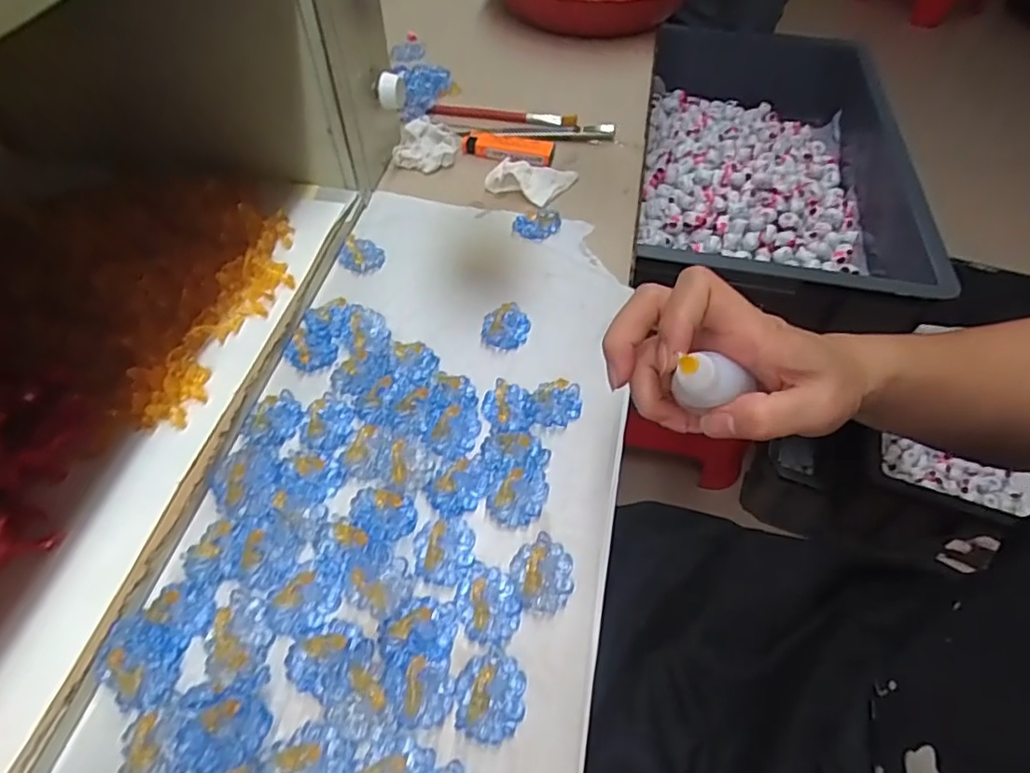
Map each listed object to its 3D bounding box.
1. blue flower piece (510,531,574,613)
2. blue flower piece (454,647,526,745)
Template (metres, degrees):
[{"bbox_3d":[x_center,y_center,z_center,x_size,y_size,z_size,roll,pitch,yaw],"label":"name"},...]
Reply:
[{"bbox_3d":[0.014,0.092,0.294,0.030,0.008,0.038,1,53,-3],"label":"blue flower piece"},{"bbox_3d":[-0.011,0.137,0.262,0.030,0.005,0.036,6,53,0],"label":"blue flower piece"}]

